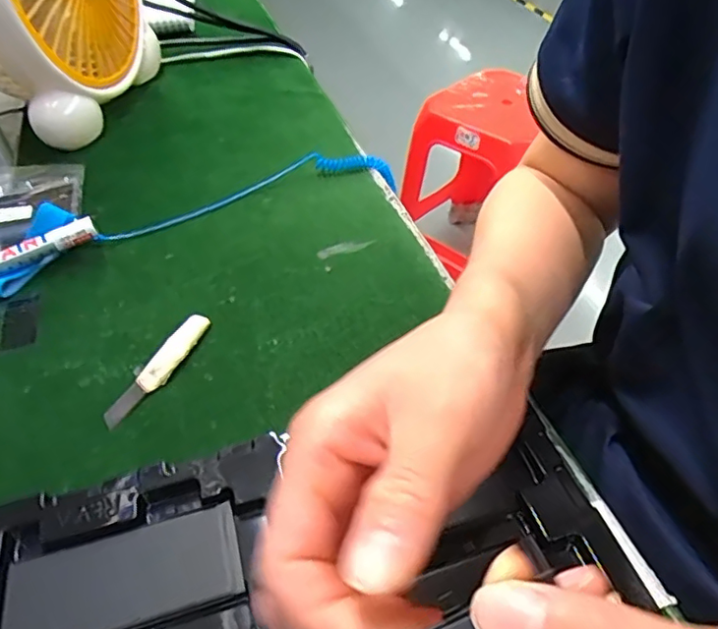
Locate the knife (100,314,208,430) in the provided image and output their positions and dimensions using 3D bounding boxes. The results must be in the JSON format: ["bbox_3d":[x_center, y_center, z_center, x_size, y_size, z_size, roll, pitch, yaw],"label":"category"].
[{"bbox_3d":[-0.116,0.030,0.333,0.016,0.012,0.083,18,49,18],"label":"knife"}]

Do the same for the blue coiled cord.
[{"bbox_3d":[-0.083,-0.099,0.457,0.238,0.017,0.043,-16,47,-13],"label":"blue coiled cord"}]

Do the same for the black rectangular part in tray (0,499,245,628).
[{"bbox_3d":[-0.103,0.115,0.250,0.097,0.004,0.043,-14,47,-12],"label":"black rectangular part in tray"}]

